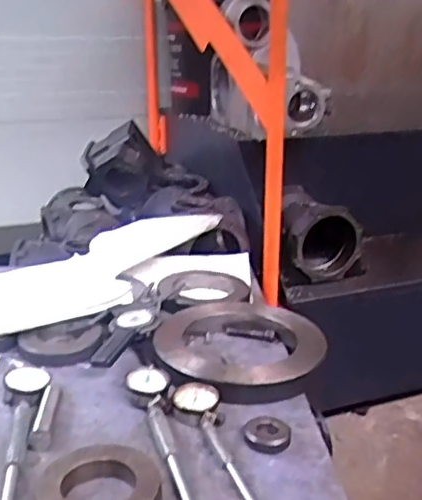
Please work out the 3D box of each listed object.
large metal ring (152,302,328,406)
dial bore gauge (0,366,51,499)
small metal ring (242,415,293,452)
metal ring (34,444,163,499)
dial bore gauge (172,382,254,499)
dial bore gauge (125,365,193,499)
[{"bbox_3d":[0.035,0.124,0.886,0.226,0.020,0.246,1,20,0],"label":"large metal ring"},{"bbox_3d":[-0.207,0.216,0.659,0.048,0.024,0.337,-2,20,-8],"label":"dial bore gauge"},{"bbox_3d":[0.065,0.207,0.720,0.053,0.013,0.059,0,20,-2],"label":"small metal ring"},{"bbox_3d":[-0.106,0.230,0.613,0.118,0.023,0.107,-7,21,-20],"label":"metal ring"},{"bbox_3d":[0.016,0.220,0.670,0.047,0.028,0.276,-6,21,-17],"label":"dial bore gauge"},{"bbox_3d":[-0.036,0.212,0.676,0.046,0.029,0.322,-6,21,-18],"label":"dial bore gauge"}]

